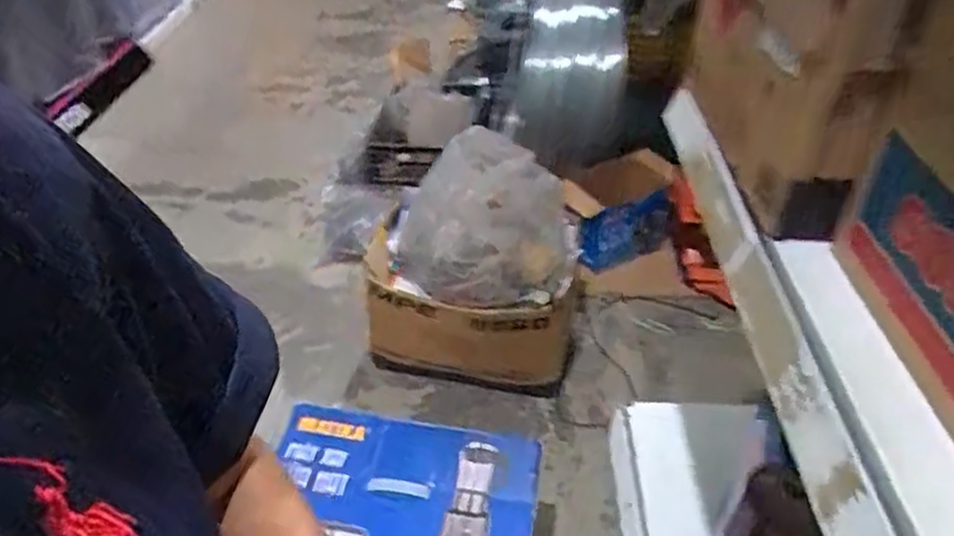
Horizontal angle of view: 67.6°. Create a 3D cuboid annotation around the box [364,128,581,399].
[{"bbox_3d":[-0.012,0.009,1.582,0.461,0.510,0.308,11,40,13],"label":"box"}]

